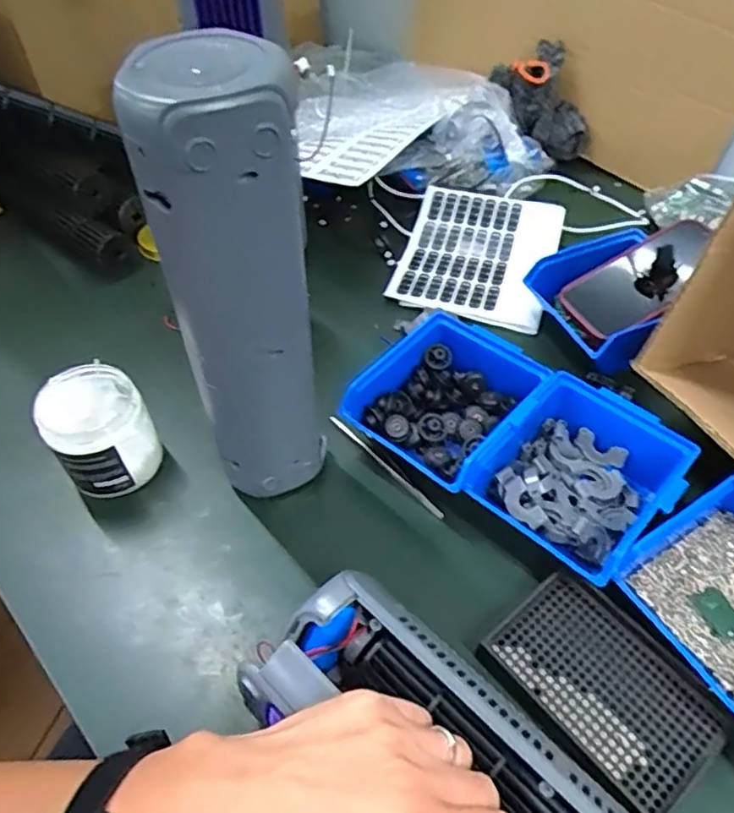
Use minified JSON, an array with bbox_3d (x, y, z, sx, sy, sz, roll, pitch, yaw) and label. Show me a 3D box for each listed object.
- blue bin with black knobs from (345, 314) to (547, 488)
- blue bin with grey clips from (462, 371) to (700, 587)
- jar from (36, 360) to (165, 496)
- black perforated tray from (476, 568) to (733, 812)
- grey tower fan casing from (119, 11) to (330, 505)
[{"bbox_3d":[0.070,-0.002,0.524,0.116,0.067,0.149,35,59,25],"label":"blue bin with black knobs"},{"bbox_3d":[0.157,0.050,0.468,0.121,0.051,0.135,35,59,25],"label":"blue bin with grey clips"},{"bbox_3d":[-0.207,0.022,0.501,0.071,0.089,0.075,0,51,0],"label":"jar"},{"bbox_3d":[0.149,0.178,0.402,0.089,0.017,0.132,-33,58,-23],"label":"black perforated tray"},{"bbox_3d":[-0.076,-0.052,0.412,0.085,0.317,0.072,-14,52,-11],"label":"grey tower fan casing"}]

